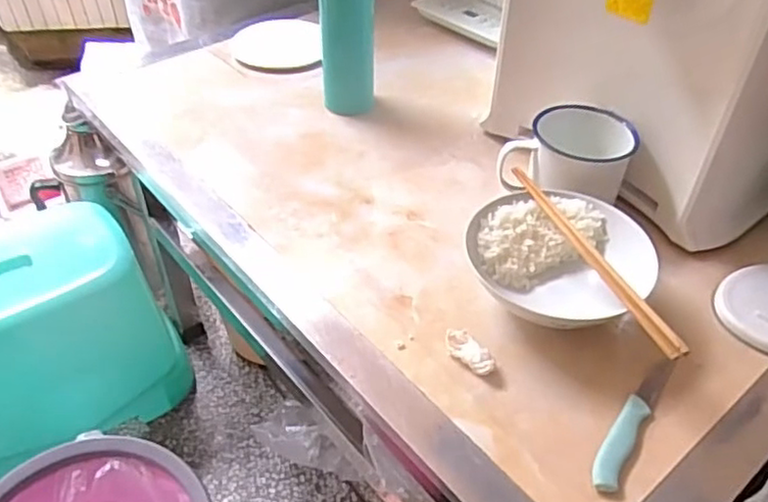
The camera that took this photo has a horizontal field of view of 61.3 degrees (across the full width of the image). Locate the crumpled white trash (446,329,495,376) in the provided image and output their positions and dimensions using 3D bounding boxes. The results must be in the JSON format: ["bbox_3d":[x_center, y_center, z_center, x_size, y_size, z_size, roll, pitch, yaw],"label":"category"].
[{"bbox_3d":[0.069,0.080,0.522,0.046,0.013,0.022,34,54,32],"label":"crumpled white trash"}]

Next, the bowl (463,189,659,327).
[{"bbox_3d":[0.149,0.015,0.559,0.139,0.058,0.148,-28,49,-25],"label":"bowl"}]

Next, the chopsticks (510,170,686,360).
[{"bbox_3d":[0.166,-0.001,0.526,0.014,0.007,0.226,-13,45,-15],"label":"chopsticks"}]

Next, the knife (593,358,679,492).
[{"bbox_3d":[0.186,0.123,0.482,0.020,0.008,0.132,25,50,26],"label":"knife"}]

